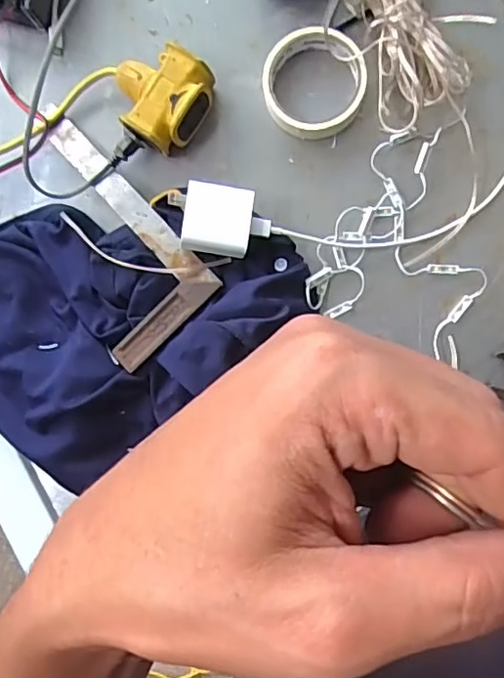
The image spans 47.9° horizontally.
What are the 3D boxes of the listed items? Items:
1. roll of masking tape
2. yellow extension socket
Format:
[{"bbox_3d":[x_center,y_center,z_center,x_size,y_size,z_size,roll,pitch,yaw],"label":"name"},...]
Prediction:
[{"bbox_3d":[0.053,-0.226,0.501,0.087,0.026,0.095,0,89,5],"label":"roll of masking tape"},{"bbox_3d":[-0.081,-0.216,0.505,0.080,0.046,0.084,37,94,5],"label":"yellow extension socket"}]

